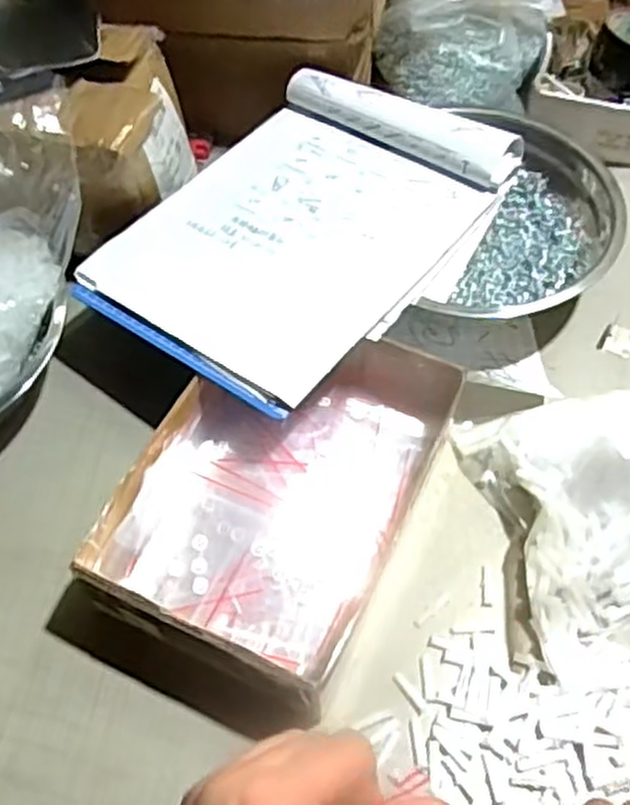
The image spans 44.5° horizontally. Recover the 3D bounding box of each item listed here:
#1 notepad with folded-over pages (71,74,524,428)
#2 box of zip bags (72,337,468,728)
[{"bbox_3d":[-0.009,-0.145,0.611,0.225,0.034,0.306,33,63,21],"label":"notepad with folded-over pages"},{"bbox_3d":[-0.027,0.065,0.537,0.175,0.070,0.245,21,60,15],"label":"box of zip bags"}]

